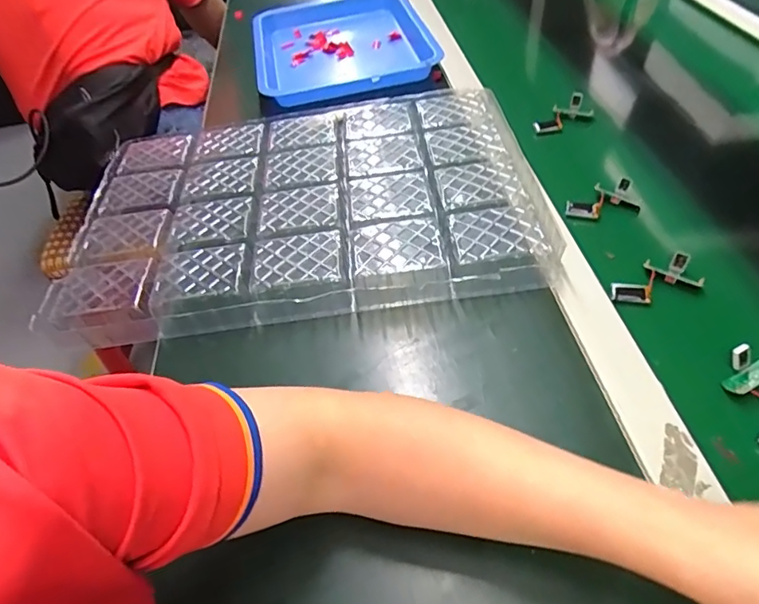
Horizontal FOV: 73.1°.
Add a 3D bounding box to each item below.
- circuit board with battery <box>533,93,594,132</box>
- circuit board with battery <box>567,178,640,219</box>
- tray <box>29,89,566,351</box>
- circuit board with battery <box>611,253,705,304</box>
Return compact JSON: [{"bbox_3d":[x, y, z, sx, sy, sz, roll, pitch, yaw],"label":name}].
[{"bbox_3d":[0.217,-0.229,0.616,0.080,0.028,0.031,-22,47,-15],"label":"circuit board with battery"},{"bbox_3d":[0.223,-0.101,0.514,0.073,0.018,0.032,-11,48,-4],"label":"circuit board with battery"},{"bbox_3d":[-0.075,-0.102,0.519,0.435,0.050,0.281,-8,48,-1],"label":"tray"},{"bbox_3d":[0.233,-0.019,0.438,0.076,0.019,0.034,-14,48,-6],"label":"circuit board with battery"}]

